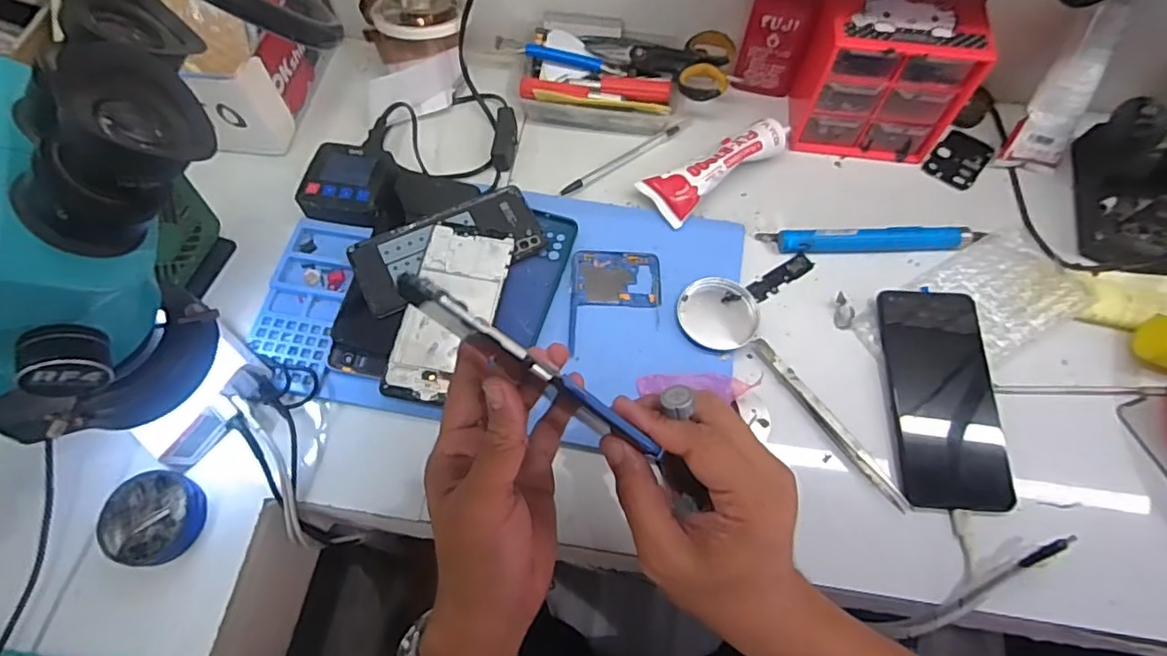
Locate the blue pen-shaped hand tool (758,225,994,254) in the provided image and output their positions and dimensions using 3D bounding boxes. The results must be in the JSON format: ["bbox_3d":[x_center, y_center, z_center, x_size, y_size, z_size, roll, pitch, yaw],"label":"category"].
[{"bbox_3d":[0.249,-0.077,0.519,0.180,0.019,0.023,-2,64,-1],"label":"blue pen-shaped hand tool"}]

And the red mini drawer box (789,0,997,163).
[{"bbox_3d":[0.263,-0.232,0.538,0.126,0.122,0.103,7,65,3],"label":"red mini drawer box"}]

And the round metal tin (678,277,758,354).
[{"bbox_3d":[0.109,-0.012,0.482,0.063,0.014,0.057,-11,65,-5],"label":"round metal tin"}]

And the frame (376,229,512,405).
[{"bbox_3d":[-0.104,-0.014,0.470,0.067,0.005,0.146,11,65,2],"label":"frame"}]

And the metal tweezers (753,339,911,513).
[{"bbox_3d":[0.181,0.069,0.447,0.013,0.008,0.155,-29,66,-16],"label":"metal tweezers"}]

